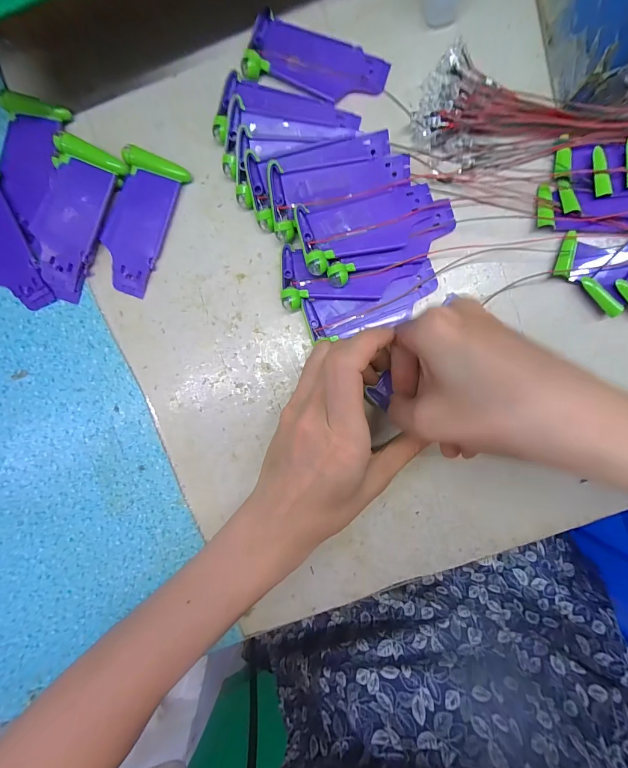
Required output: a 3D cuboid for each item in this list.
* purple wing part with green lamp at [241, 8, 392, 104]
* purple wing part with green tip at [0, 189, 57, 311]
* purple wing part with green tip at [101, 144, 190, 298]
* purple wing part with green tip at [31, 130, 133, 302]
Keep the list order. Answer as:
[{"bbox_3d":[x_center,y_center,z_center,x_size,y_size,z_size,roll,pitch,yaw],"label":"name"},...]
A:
[{"bbox_3d":[0.002,-0.206,0.225,0.088,0.009,0.039,19,93,0],"label":"purple wing part with green lamp"},{"bbox_3d":[-0.209,-0.092,0.231,0.038,0.012,0.091,-24,92,3],"label":"purple wing part with green tip"},{"bbox_3d":[-0.117,-0.106,0.231,0.038,0.010,0.089,21,93,0],"label":"purple wing part with green tip"},{"bbox_3d":[-0.160,-0.107,0.227,0.039,0.015,0.095,26,94,0],"label":"purple wing part with green tip"}]

